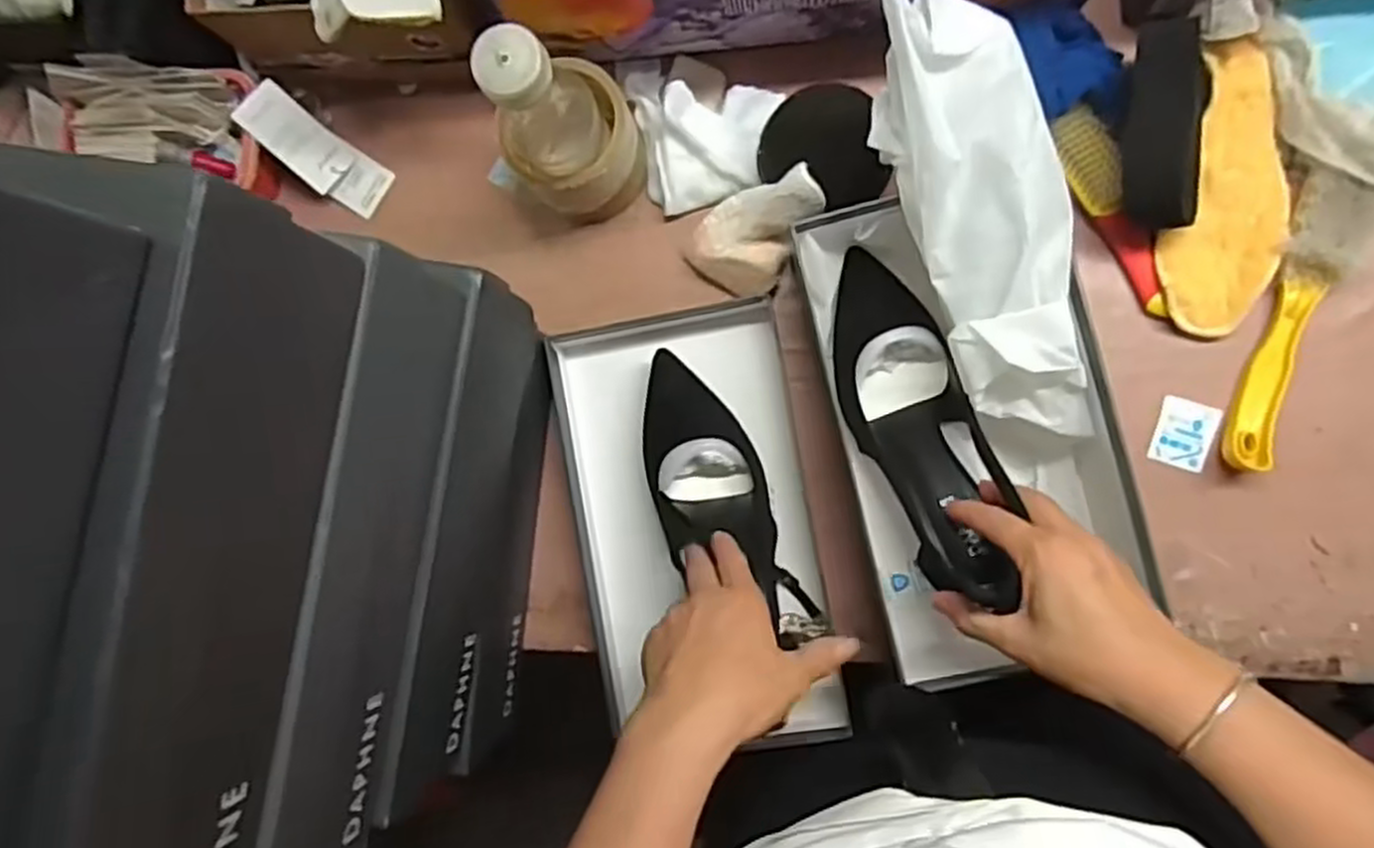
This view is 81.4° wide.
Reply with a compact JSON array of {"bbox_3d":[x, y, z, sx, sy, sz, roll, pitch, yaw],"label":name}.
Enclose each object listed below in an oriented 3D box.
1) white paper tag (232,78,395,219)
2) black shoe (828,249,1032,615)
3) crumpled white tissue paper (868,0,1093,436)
[{"bbox_3d":[-0.289,-0.211,0.621,0.113,0.017,0.044,37,95,-27],"label":"white paper tag"},{"bbox_3d":[0.147,-0.001,0.518,0.077,0.052,0.233,-17,70,7],"label":"black shoe"},{"bbox_3d":[0.176,-0.117,0.464,0.081,0.050,0.256,-20,104,7],"label":"crumpled white tissue paper"}]

